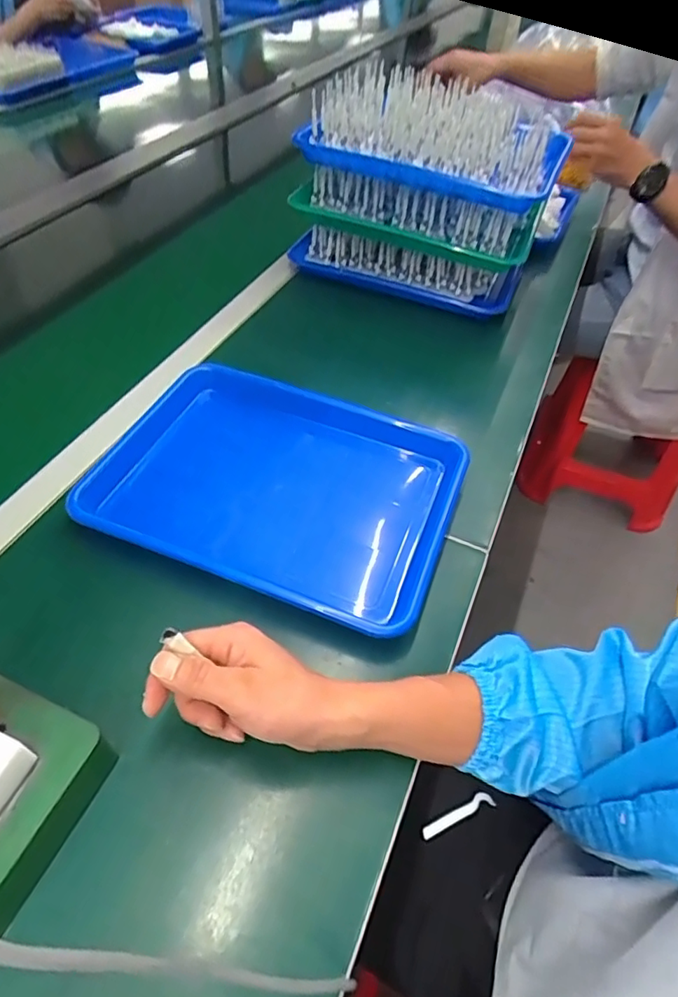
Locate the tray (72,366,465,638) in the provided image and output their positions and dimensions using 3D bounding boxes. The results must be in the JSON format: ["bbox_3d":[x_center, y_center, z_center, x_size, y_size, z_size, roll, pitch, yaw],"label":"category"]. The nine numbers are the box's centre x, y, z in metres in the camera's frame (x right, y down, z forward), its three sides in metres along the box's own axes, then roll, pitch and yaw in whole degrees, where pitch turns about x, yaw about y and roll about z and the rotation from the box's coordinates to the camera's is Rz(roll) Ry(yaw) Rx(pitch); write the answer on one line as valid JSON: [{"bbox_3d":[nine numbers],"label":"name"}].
[{"bbox_3d":[-0.061,-0.011,0.552,0.331,0.043,0.239,18,51,12],"label":"tray"}]

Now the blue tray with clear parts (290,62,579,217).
[{"bbox_3d":[0.137,-0.477,0.716,0.305,0.086,0.235,25,52,17],"label":"blue tray with clear parts"}]

